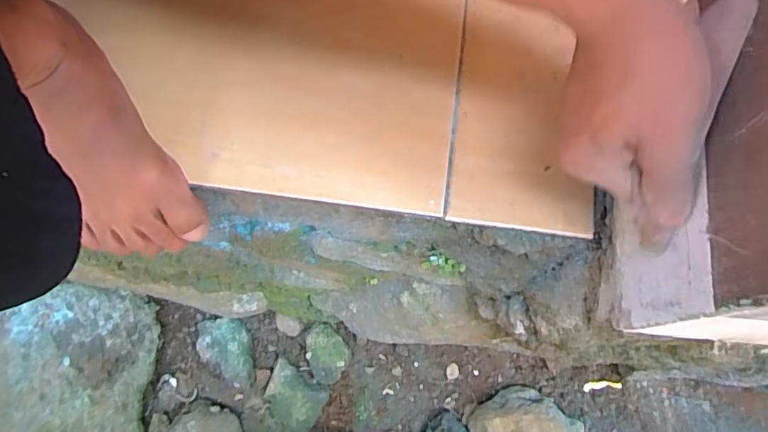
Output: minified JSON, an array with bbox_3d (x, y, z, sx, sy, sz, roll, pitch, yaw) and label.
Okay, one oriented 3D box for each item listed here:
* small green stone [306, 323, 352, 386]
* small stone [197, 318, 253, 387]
[{"bbox_3d":[-0.080,0.196,0.762,0.060,0.044,0.080,-4,74,-2],"label":"small green stone"},{"bbox_3d":[-0.227,0.196,0.769,0.072,0.030,0.097,-10,74,-4],"label":"small stone"}]

